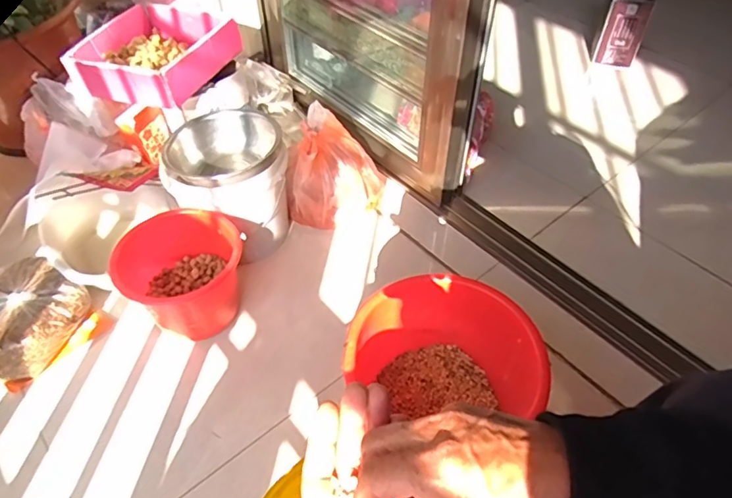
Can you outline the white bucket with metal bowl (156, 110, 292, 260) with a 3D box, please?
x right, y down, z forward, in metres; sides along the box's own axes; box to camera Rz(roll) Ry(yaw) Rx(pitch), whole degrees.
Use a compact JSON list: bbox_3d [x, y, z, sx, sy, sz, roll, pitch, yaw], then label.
[{"bbox_3d":[-0.275,-0.133,1.096,0.211,0.229,0.217,0,48,0],"label":"white bucket with metal bowl"}]

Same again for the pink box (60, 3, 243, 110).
[{"bbox_3d":[-0.496,-0.474,1.244,0.319,0.090,0.310,16,50,13],"label":"pink box"}]

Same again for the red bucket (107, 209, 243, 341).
[{"bbox_3d":[-0.340,0.052,0.993,0.219,0.152,0.202,0,48,0],"label":"red bucket"}]

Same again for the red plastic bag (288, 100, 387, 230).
[{"bbox_3d":[-0.069,-0.172,1.170,0.192,0.197,0.174,12,49,10],"label":"red plastic bag"}]

